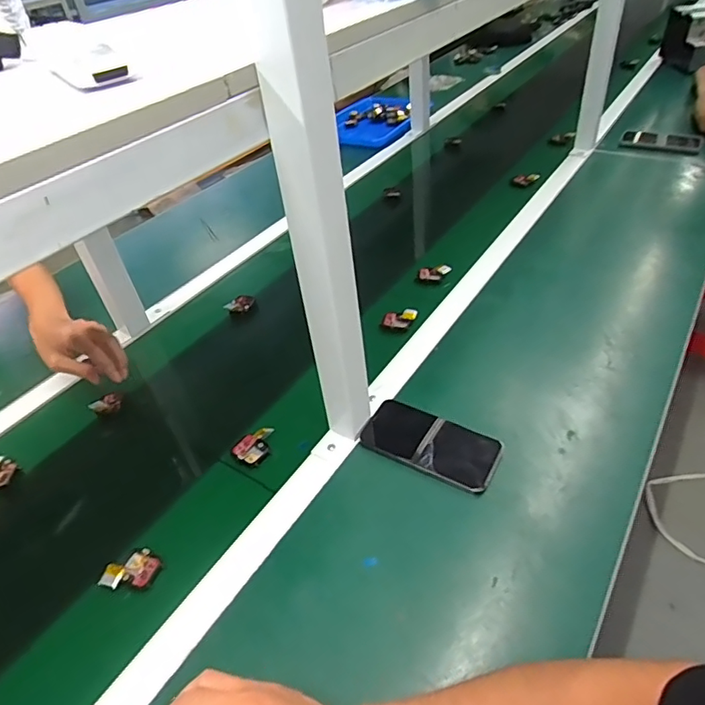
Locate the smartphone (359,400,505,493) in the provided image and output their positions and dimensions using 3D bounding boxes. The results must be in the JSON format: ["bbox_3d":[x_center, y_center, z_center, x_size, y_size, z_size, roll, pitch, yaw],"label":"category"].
[{"bbox_3d":[0.091,0.106,0.616,0.161,0.014,0.075,17,46,25],"label":"smartphone"}]

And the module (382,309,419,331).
[{"bbox_3d":[0.074,-0.052,0.802,0.053,0.018,0.033,-1,41,7],"label":"module"}]

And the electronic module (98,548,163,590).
[{"bbox_3d":[-0.228,0.227,0.530,0.053,0.014,0.039,-35,48,-28],"label":"electronic module"}]

